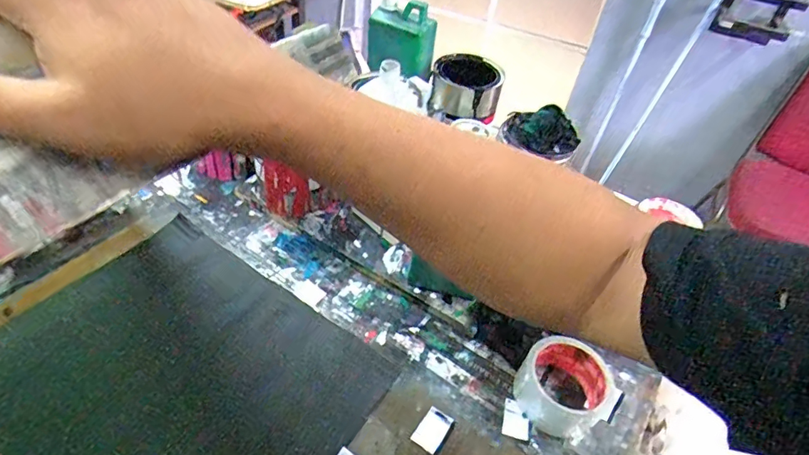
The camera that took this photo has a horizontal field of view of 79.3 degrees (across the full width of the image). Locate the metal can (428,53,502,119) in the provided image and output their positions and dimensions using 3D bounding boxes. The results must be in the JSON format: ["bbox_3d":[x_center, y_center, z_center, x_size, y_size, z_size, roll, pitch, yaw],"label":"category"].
[{"bbox_3d":[0.097,-0.223,0.769,0.106,0.070,0.100,14,43,5],"label":"metal can"}]

